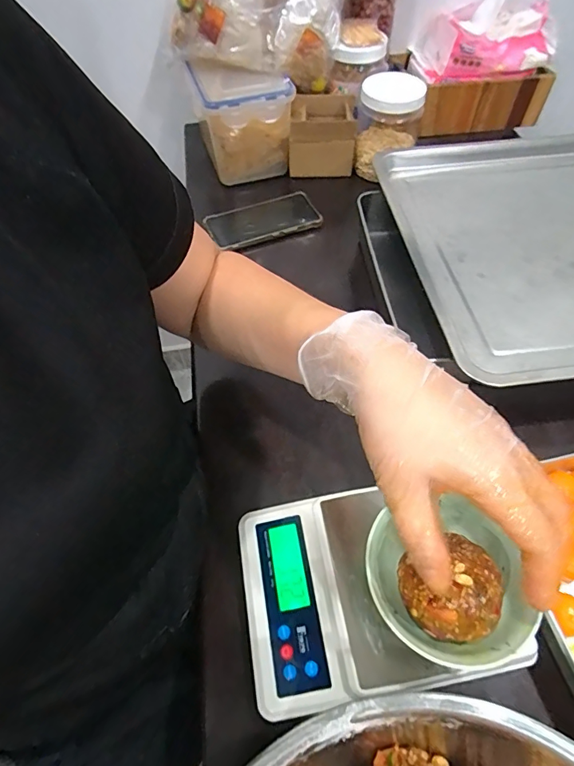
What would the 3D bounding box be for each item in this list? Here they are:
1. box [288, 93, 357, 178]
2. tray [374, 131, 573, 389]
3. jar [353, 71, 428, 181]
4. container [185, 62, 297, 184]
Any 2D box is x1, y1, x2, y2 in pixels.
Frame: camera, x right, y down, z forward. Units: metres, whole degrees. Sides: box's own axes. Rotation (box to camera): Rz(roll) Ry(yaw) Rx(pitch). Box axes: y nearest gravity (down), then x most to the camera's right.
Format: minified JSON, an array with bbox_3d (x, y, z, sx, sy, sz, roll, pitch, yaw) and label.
[{"bbox_3d":[0.055,-0.384,0.676,0.099,0.090,0.088,4,58,4],"label":"box"},{"bbox_3d":[0.335,-0.177,0.504,0.392,0.027,0.399,-7,58,-2],"label":"tray"},{"bbox_3d":[0.158,-0.400,0.669,0.092,0.112,0.093,-1,57,1],"label":"jar"},{"bbox_3d":[-0.064,-0.406,0.669,0.139,0.127,0.117,-10,58,-5],"label":"container"}]

